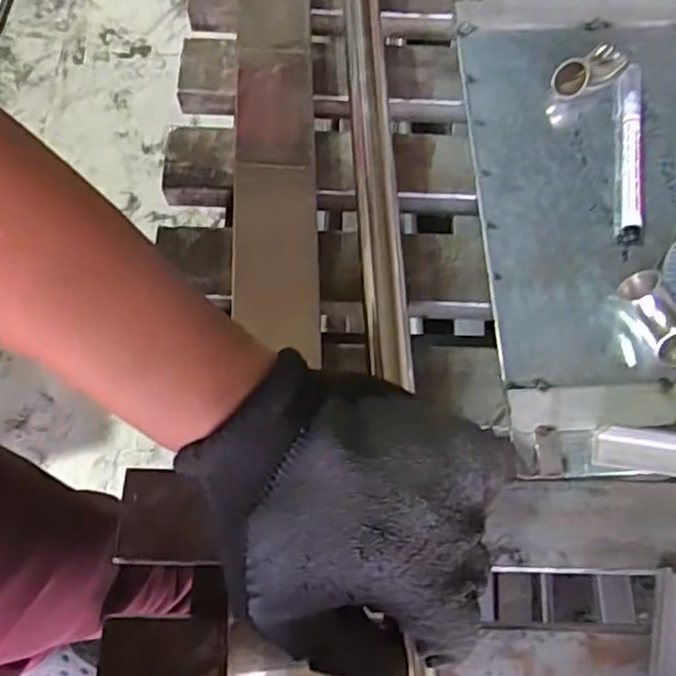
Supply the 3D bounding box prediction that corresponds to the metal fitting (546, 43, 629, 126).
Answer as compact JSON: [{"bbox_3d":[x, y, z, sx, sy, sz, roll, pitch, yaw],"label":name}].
[{"bbox_3d":[0.163,-0.174,0.427,0.044,0.028,0.024,-31,73,-9],"label":"metal fitting"}]

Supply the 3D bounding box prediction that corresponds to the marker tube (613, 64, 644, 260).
[{"bbox_3d":[0.188,-0.118,0.420,0.017,0.012,0.134,7,71,4],"label":"marker tube"}]

